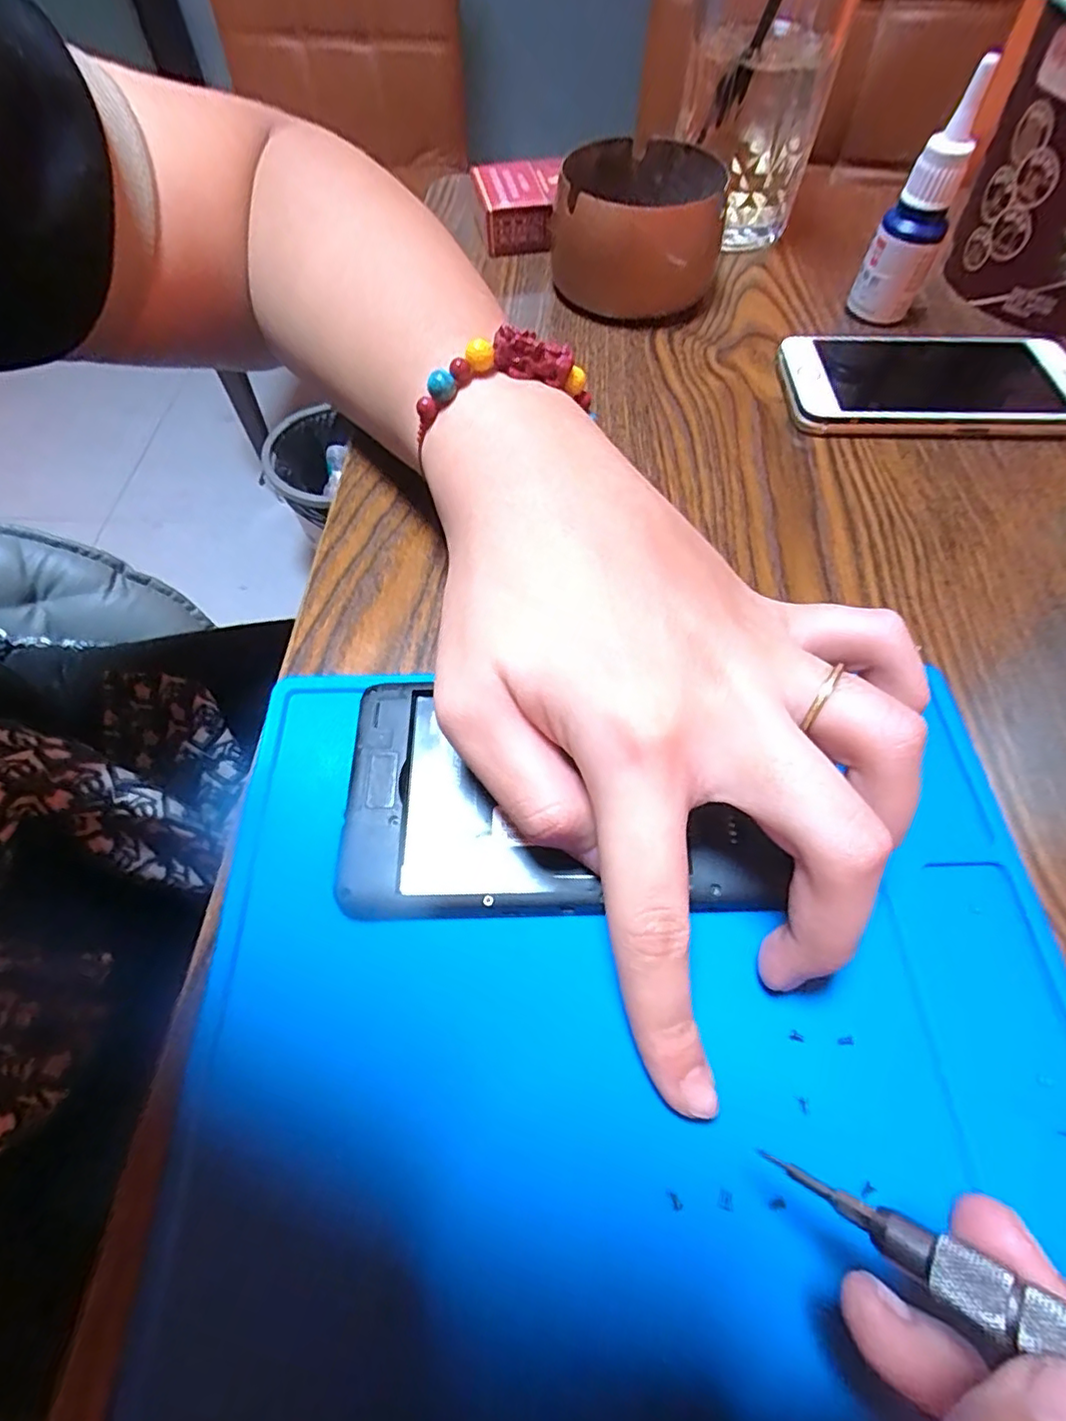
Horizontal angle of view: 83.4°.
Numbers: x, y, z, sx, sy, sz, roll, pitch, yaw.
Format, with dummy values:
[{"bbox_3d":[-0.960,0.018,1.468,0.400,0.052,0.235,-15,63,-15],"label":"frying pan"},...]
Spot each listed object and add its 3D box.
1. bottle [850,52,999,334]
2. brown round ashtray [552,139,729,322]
[{"bbox_3d":[0.183,-0.237,0.281,0.030,0.090,0.032,24,64,12],"label":"bottle"},{"bbox_3d":[0.055,-0.254,0.313,0.084,0.051,0.086,0,61,0],"label":"brown round ashtray"}]

